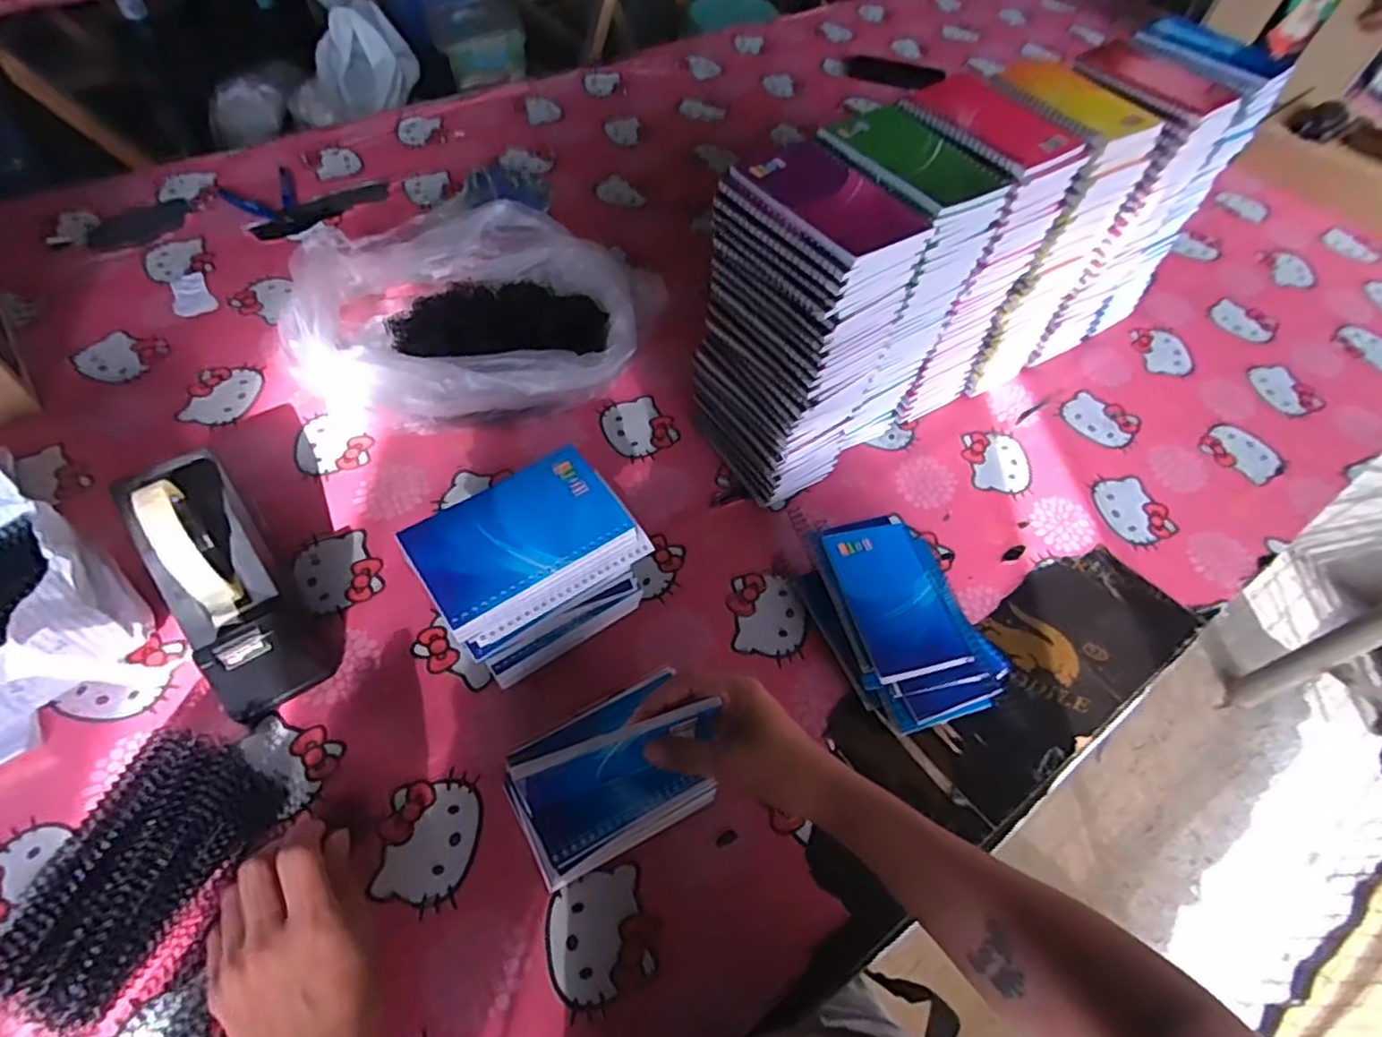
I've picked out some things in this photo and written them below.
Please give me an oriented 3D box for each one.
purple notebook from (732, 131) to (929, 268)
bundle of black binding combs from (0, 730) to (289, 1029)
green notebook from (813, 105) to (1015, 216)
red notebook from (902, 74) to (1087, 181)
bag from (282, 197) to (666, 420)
[{"bbox_3d":[0.097,-0.230,0.496,0.096,0.019,0.134,-29,62,-22],"label":"purple notebook"},{"bbox_3d":[-0.363,0.228,0.452,0.092,0.039,0.163,22,56,11],"label":"bundle of black binding combs"},{"bbox_3d":[0.168,-0.275,0.526,0.092,0.017,0.124,-32,63,-24],"label":"green notebook"},{"bbox_3d":[0.241,-0.323,0.556,0.095,0.013,0.133,-36,65,-25],"label":"red notebook"},{"bbox_3d":[-0.223,-0.218,0.733,0.341,0.105,0.285,8,55,1],"label":"bag"}]

